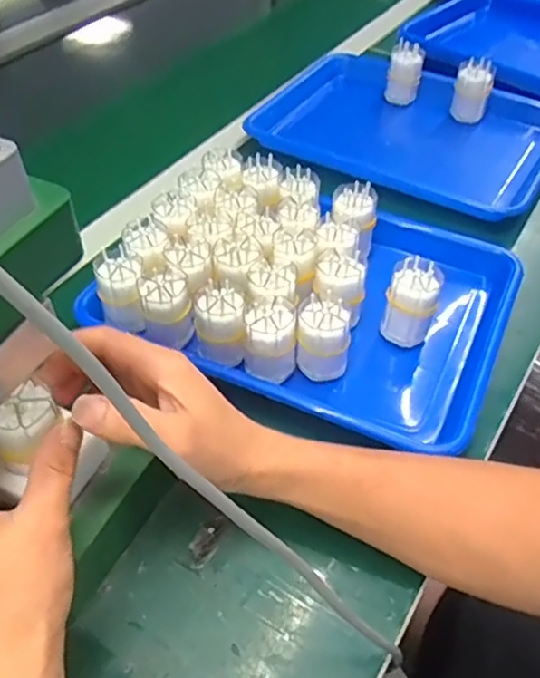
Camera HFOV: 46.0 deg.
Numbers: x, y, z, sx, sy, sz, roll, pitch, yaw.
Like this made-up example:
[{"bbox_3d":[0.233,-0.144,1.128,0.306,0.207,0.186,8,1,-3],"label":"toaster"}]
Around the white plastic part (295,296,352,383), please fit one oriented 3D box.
[{"bbox_3d":[0.040,-0.001,0.487,0.039,0.060,0.046,2,46,2],"label":"white plastic part"}]

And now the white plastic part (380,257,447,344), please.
[{"bbox_3d":[0.114,-0.031,0.508,0.038,0.060,0.038,16,49,15],"label":"white plastic part"}]

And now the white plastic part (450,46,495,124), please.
[{"bbox_3d":[0.243,-0.302,0.764,0.041,0.072,0.033,9,47,9],"label":"white plastic part"}]

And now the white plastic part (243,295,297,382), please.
[{"bbox_3d":[0.000,0.001,0.485,0.038,0.052,0.041,-6,47,-5],"label":"white plastic part"}]

